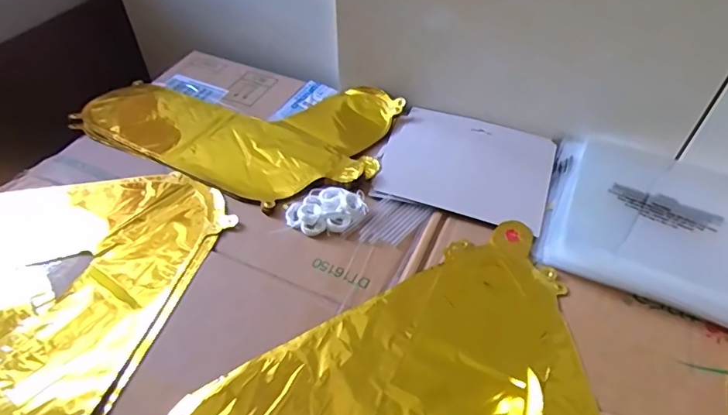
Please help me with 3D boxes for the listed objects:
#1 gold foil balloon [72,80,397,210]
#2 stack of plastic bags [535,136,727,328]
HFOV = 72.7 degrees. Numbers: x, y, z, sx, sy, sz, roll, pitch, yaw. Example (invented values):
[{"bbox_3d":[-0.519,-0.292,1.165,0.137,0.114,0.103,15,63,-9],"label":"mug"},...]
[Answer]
[{"bbox_3d":[-0.162,-0.123,0.684,0.398,0.032,0.252,22,51,17],"label":"gold foil balloon"},{"bbox_3d":[0.330,0.009,0.554,0.230,0.026,0.230,20,51,16],"label":"stack of plastic bags"}]

